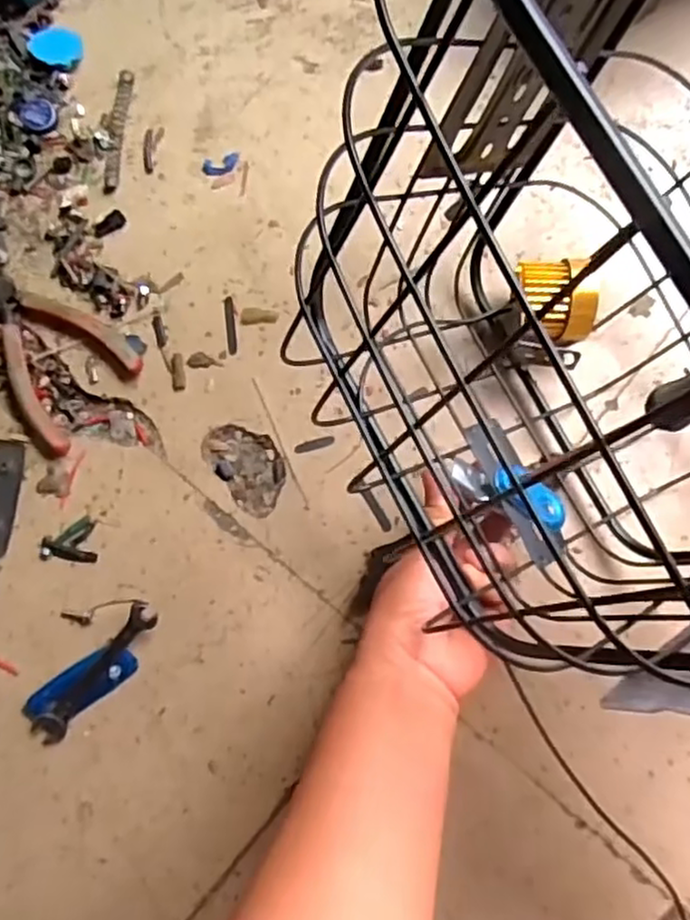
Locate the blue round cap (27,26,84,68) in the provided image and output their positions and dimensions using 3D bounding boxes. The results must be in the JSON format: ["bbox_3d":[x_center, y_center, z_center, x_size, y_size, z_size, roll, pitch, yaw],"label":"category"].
[{"bbox_3d":[-0.231,-0.333,0.576,0.044,0.007,0.037,36,87,9],"label":"blue round cap"}]

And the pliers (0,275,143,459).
[{"bbox_3d":[-0.232,-0.081,0.536,0.142,0.018,0.098,40,88,10],"label":"pliers"}]

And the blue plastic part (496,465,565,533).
[{"bbox_3d":[0.112,0.022,0.433,0.050,0.011,0.023,37,87,-6],"label":"blue plastic part"}]

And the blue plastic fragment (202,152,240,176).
[{"bbox_3d":[-0.096,-0.226,0.550,0.030,0.004,0.015,-5,82,5],"label":"blue plastic fragment"}]

